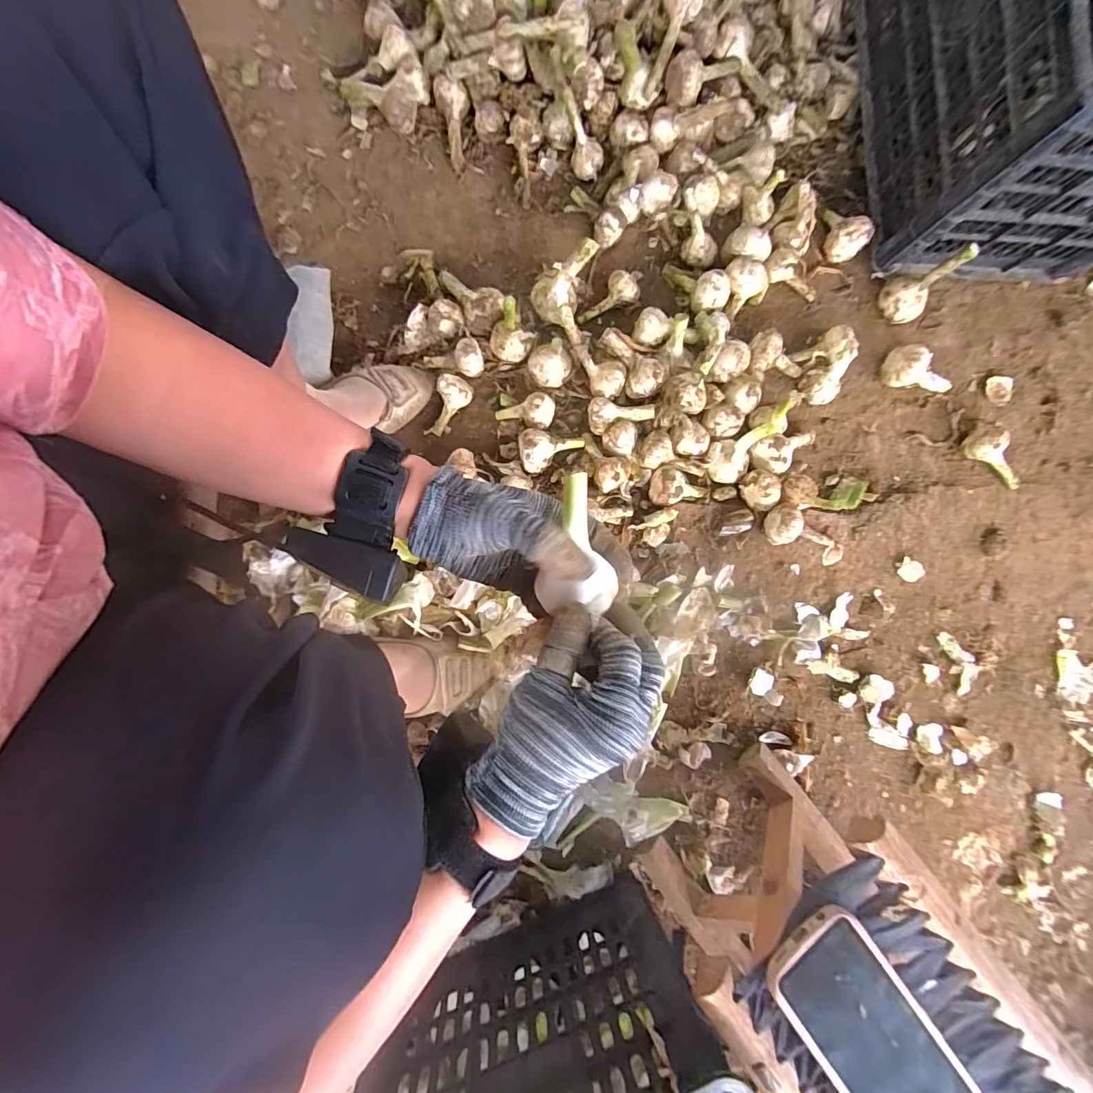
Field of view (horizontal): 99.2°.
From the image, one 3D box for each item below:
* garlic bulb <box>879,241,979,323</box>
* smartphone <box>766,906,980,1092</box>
[{"bbox_3d":[0.477,-0.336,0.582,0.044,0.101,0.054,-16,79,-29],"label":"garlic bulb"},{"bbox_3d":[0.230,0.344,0.321,0.080,0.015,0.166,-35,86,-6],"label":"smartphone"}]

